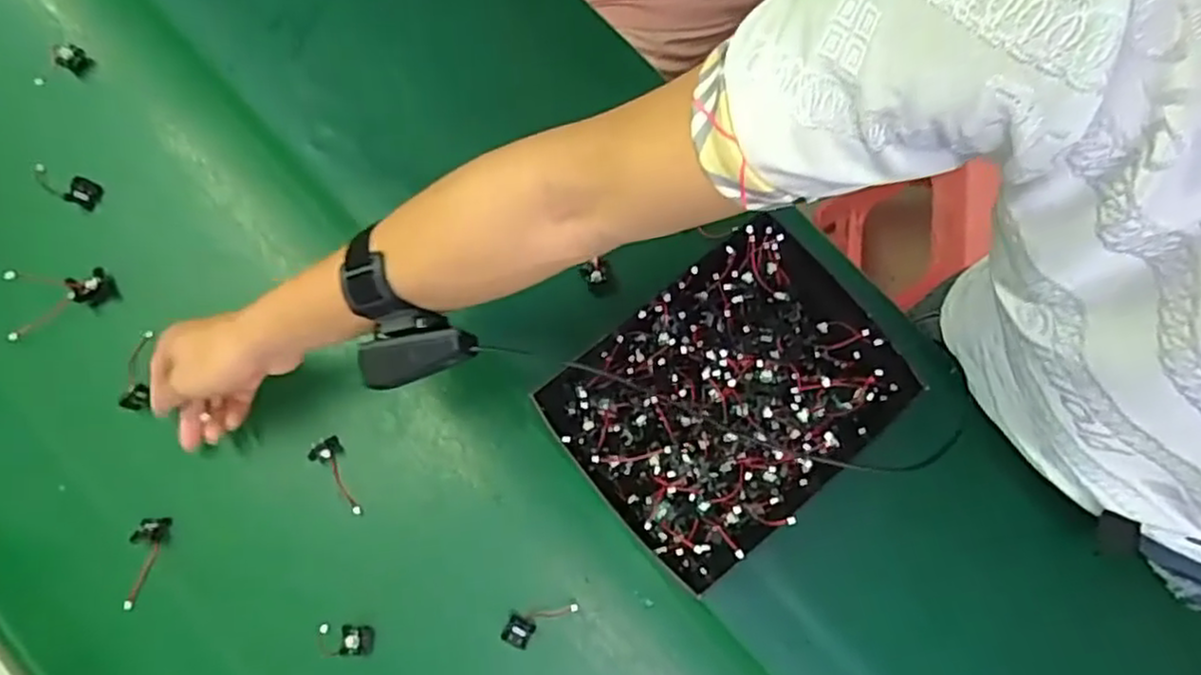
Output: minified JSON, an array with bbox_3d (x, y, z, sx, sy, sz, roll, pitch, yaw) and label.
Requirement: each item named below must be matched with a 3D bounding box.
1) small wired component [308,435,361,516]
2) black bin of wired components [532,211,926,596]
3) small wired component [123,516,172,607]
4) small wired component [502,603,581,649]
[{"bbox_3d":[-0.204,0.108,0.563,0.022,0.014,0.064,-32,80,-8],"label":"small wired component"},{"bbox_3d":[0.097,0.044,0.556,0.240,0.086,0.183,-37,82,-10],"label":"black bin of wired components"},{"bbox_3d":[-0.347,0.168,0.542,0.021,0.010,0.068,16,77,2],"label":"small wired component"},{"bbox_3d":[-0.046,0.218,0.543,0.059,0.013,0.025,-9,77,-4],"label":"small wired component"}]

